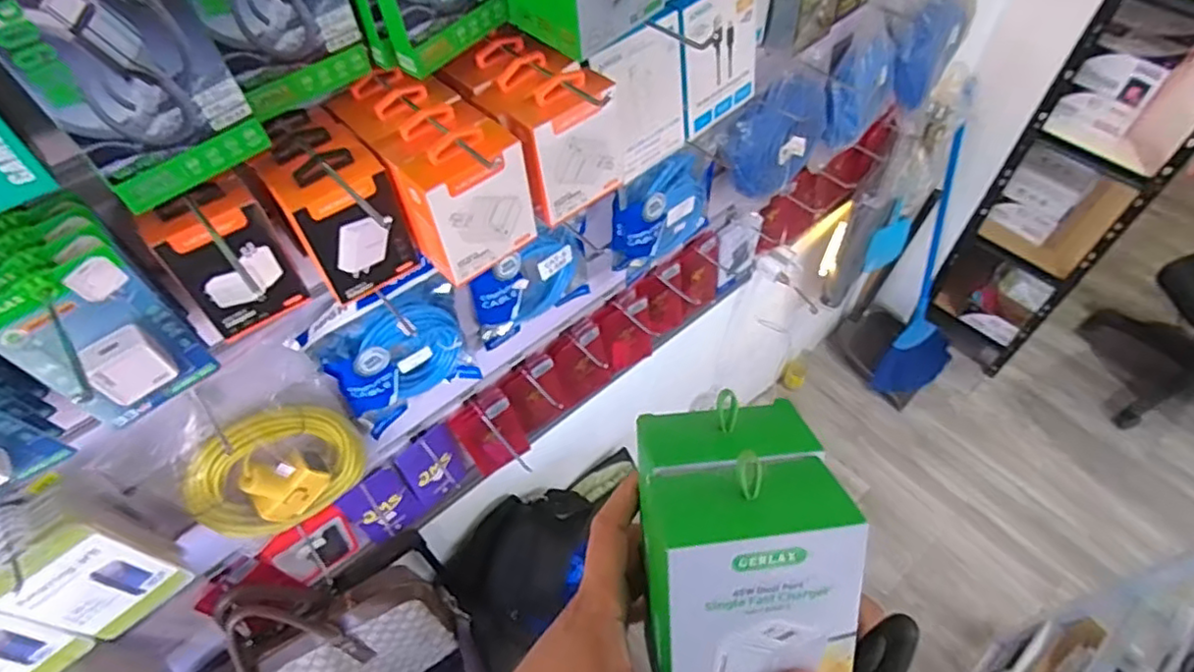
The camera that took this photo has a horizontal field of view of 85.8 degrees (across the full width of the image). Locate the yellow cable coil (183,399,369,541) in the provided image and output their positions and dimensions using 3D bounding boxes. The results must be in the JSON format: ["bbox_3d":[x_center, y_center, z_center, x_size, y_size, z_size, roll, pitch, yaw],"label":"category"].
[{"bbox_3d":[-0.355,0.156,0.726,0.174,0.200,0.043,-38,62,-21],"label":"yellow cable coil"}]

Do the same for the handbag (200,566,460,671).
[{"bbox_3d":[-0.406,0.454,0.932,0.351,0.350,0.135,-29,59,-16],"label":"handbag"}]

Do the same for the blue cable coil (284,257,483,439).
[{"bbox_3d":[-0.228,0.023,0.756,0.170,0.199,0.036,-33,60,-18],"label":"blue cable coil"}]

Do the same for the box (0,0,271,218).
[{"bbox_3d":[-0.264,-0.161,0.350,0.096,0.180,0.034,-35,61,-20],"label":"box"}]

